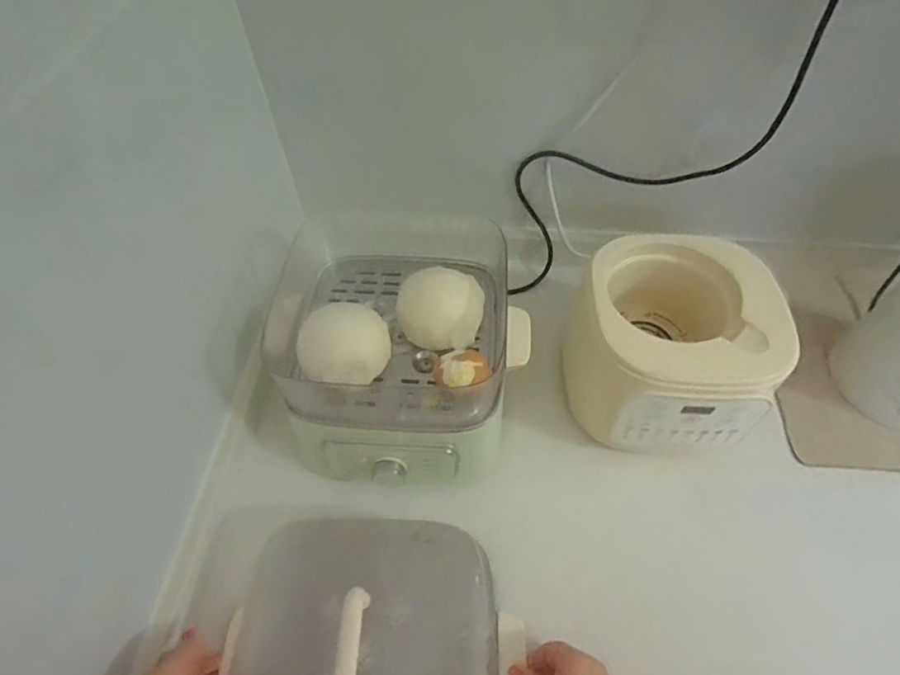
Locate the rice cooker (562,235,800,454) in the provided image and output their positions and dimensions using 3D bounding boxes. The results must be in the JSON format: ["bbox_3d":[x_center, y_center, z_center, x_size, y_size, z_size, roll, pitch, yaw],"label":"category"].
[{"bbox_3d":[0.237,0.014,0.566,0.188,0.162,0.186,1,54,0],"label":"rice cooker"}]

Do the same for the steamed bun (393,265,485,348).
[{"bbox_3d":[-0.010,-0.031,0.538,0.091,0.067,0.080,3,54,2],"label":"steamed bun"}]

